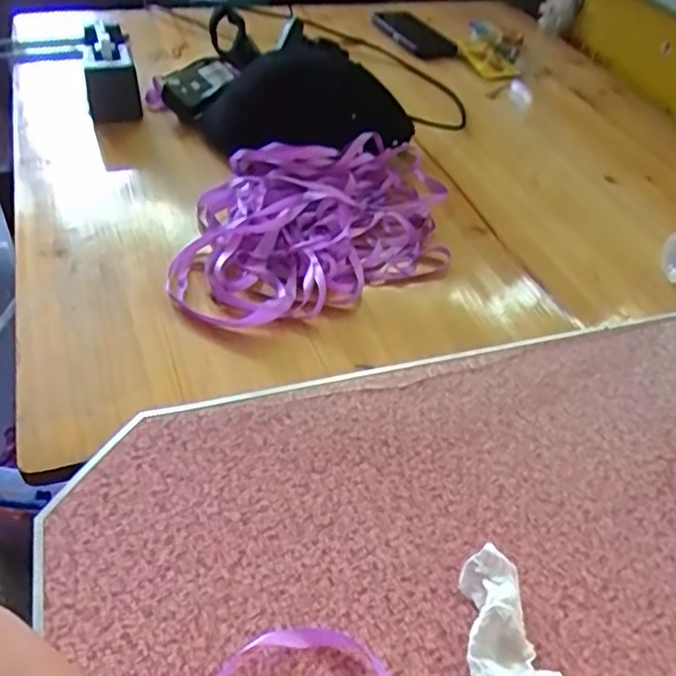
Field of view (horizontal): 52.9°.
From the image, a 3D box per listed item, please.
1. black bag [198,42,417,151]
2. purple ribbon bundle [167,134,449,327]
[{"bbox_3d":[-0.036,-0.247,0.729,0.224,0.090,0.117,5,43,1],"label":"black bag"},{"bbox_3d":[-0.020,-0.113,0.643,0.272,0.049,0.217,-5,44,-9],"label":"purple ribbon bundle"}]

